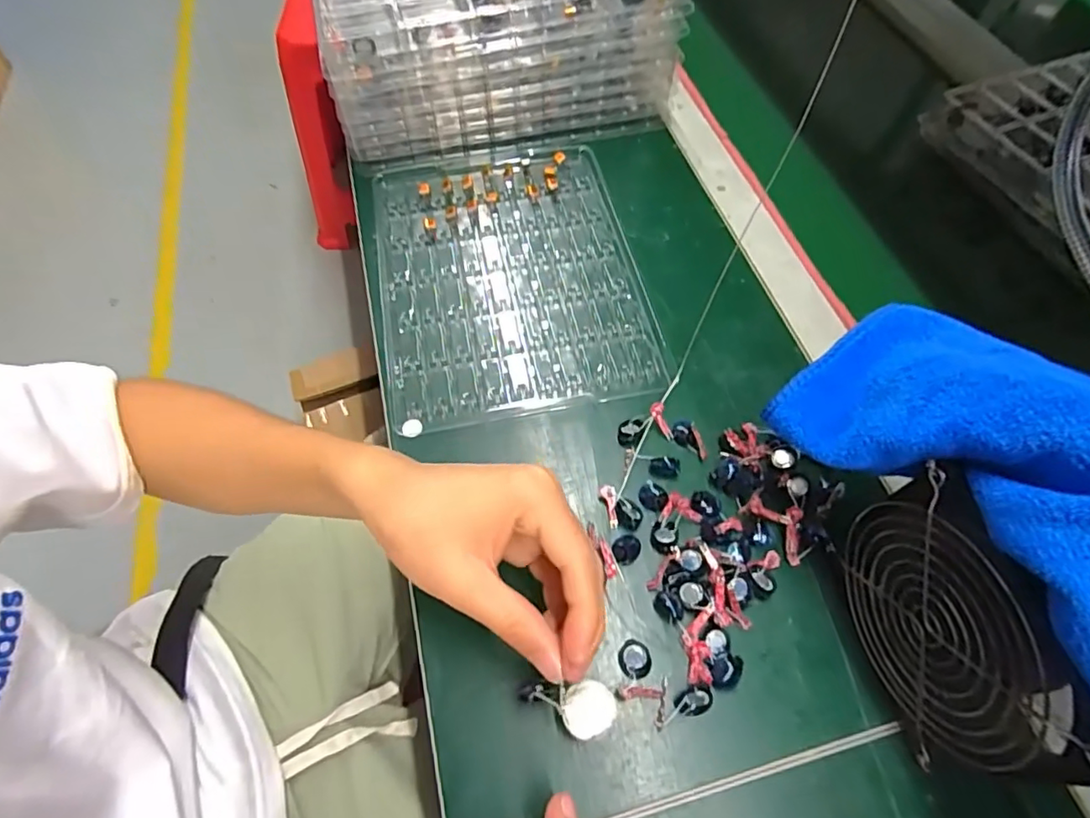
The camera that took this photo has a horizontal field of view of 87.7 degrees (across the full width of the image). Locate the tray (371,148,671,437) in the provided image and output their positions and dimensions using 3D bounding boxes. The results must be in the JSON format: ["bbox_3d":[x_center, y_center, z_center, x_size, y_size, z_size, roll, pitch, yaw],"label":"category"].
[{"bbox_3d":[-0.028,-0.109,0.448,0.197,0.018,0.262,-9,61,-7],"label":"tray"}]

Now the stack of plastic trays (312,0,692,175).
[{"bbox_3d":[-0.053,-0.367,0.528,0.290,0.130,0.225,-13,62,-9],"label":"stack of plastic trays"}]

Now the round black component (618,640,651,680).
[{"bbox_3d":[0.048,0.134,0.304,0.015,0.010,0.018,-28,65,-16],"label":"round black component"}]

